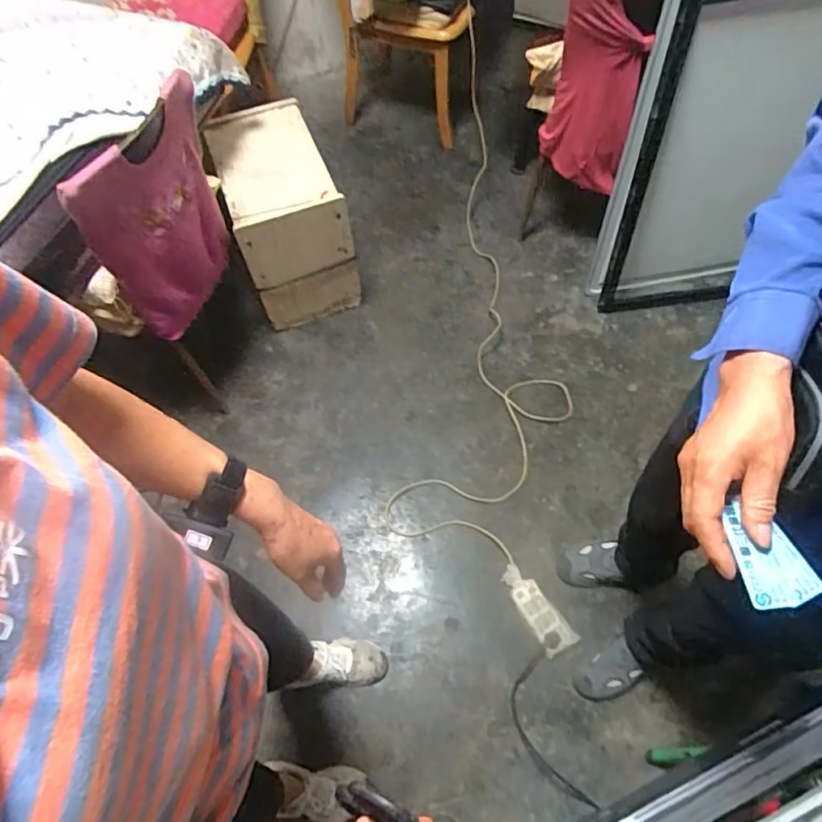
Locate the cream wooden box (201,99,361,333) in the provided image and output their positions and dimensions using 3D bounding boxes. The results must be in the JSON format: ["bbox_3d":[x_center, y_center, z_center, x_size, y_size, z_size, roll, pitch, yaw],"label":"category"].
[{"bbox_3d":[-0.369,-0.571,1.777,0.295,0.485,0.435,-18,63,-7],"label":"cream wooden box"}]

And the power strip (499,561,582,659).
[{"bbox_3d":[0.310,0.489,1.450,0.084,0.026,0.229,-30,66,-13],"label":"power strip"}]

